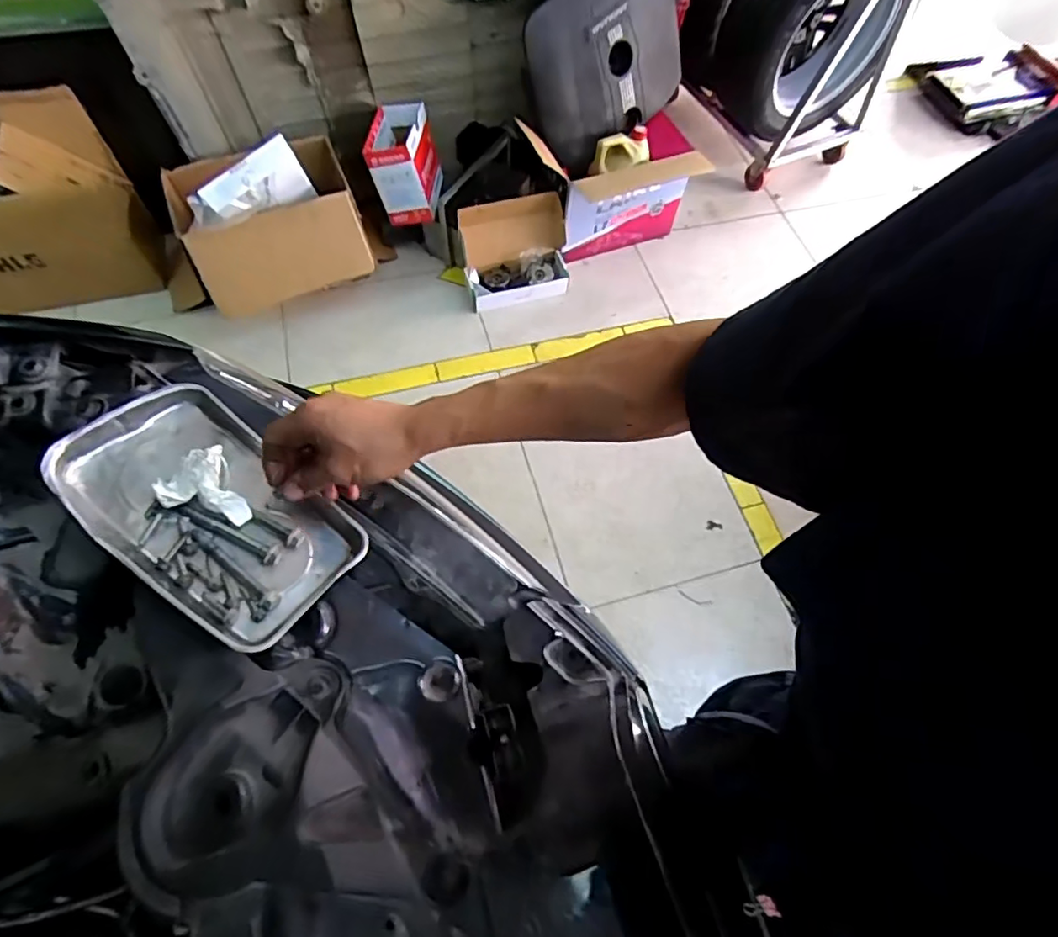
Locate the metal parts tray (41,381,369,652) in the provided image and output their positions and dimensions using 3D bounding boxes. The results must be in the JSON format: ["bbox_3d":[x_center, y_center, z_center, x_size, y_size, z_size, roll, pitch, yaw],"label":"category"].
[{"bbox_3d":[-0.264,0.033,0.482,0.230,0.051,0.144,42,52,1],"label":"metal parts tray"}]

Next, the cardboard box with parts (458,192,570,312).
[{"bbox_3d":[-0.035,-0.672,1.816,0.342,0.285,0.220,-6,64,-7],"label":"cardboard box with parts"}]

